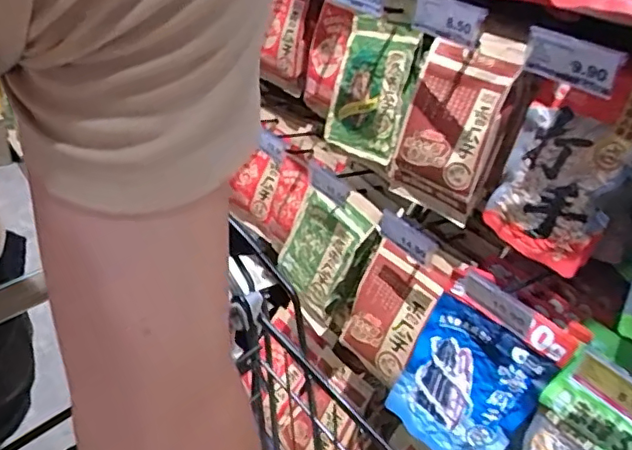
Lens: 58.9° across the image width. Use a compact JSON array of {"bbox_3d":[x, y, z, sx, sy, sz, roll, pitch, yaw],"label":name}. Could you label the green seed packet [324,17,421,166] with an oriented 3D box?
[{"bbox_3d":[0.085,-0.207,0.864,0.015,0.198,0.156,-2,28,-38],"label":"green seed packet"}]

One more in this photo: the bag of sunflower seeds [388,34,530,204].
[{"bbox_3d":[0.177,-0.138,0.736,0.036,0.220,0.132,-8,36,-46],"label":"bag of sunflower seeds"}]

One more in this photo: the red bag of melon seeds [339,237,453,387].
[{"bbox_3d":[0.114,0.130,0.883,0.020,0.225,0.137,9,26,-40],"label":"red bag of melon seeds"}]

